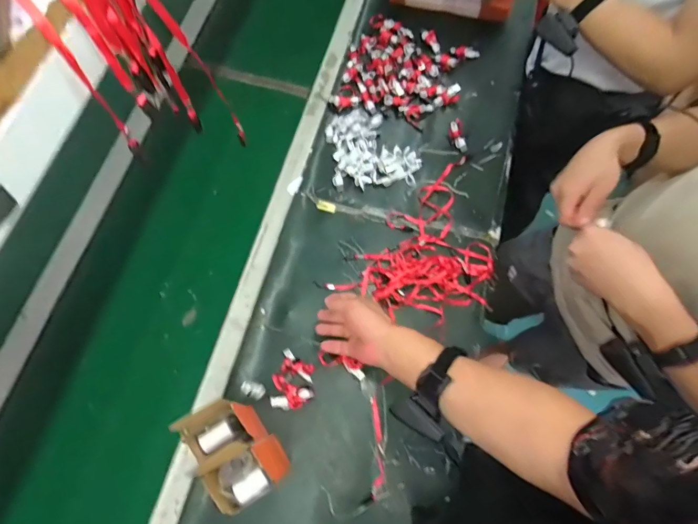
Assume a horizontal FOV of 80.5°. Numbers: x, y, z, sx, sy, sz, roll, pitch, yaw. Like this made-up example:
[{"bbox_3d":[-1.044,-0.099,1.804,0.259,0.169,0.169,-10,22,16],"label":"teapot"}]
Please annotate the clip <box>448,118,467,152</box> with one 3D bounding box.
[{"bbox_3d":[0.226,-0.264,0.862,0.027,0.018,0.072,-6,71,-4],"label":"clip"}]

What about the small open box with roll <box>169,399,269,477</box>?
[{"bbox_3d":[-0.164,0.246,0.587,0.063,0.182,0.074,-28,75,-11],"label":"small open box with roll"}]

